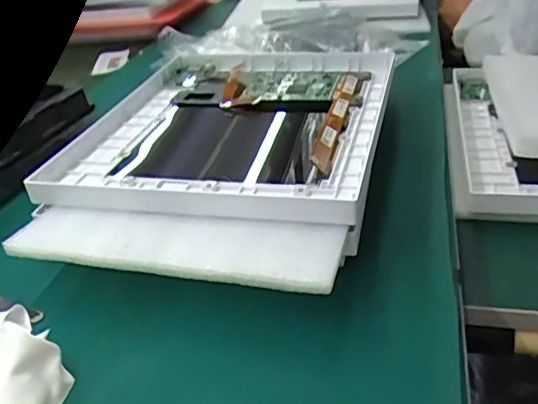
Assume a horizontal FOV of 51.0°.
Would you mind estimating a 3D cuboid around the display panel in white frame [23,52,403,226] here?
[{"bbox_3d":[-0.035,-0.081,0.519,0.263,0.026,0.322,4,31,14],"label":"display panel in white frame"}]

